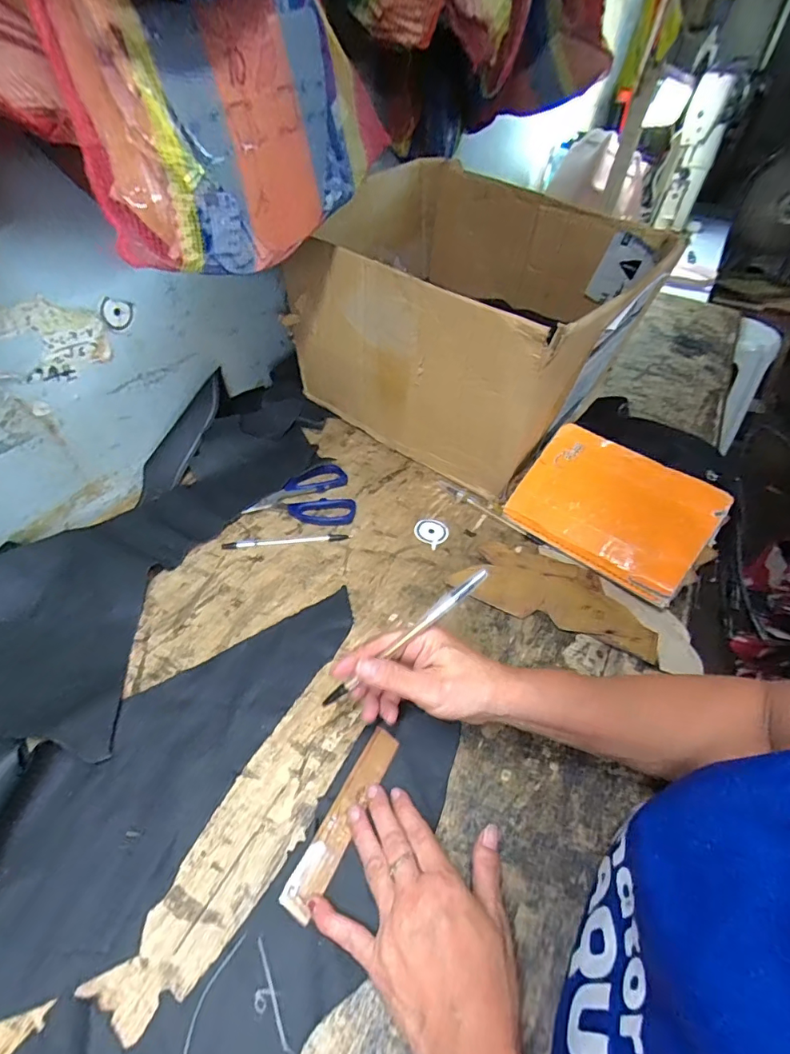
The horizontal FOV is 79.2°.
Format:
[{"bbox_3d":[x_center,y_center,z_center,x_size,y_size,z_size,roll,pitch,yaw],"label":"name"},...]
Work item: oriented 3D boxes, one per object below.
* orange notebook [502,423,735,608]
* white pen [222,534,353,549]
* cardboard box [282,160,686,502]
[{"bbox_3d":[0.242,-0.023,0.537,0.197,0.012,0.140,34,84,30],"label":"orange notebook"},{"bbox_3d":[-0.119,0.015,0.534,0.140,0.004,0.012,-4,46,-10],"label":"white pen"},{"bbox_3d":[0.086,-0.276,0.659,0.412,0.272,0.350,29,50,21],"label":"cardboard box"}]

